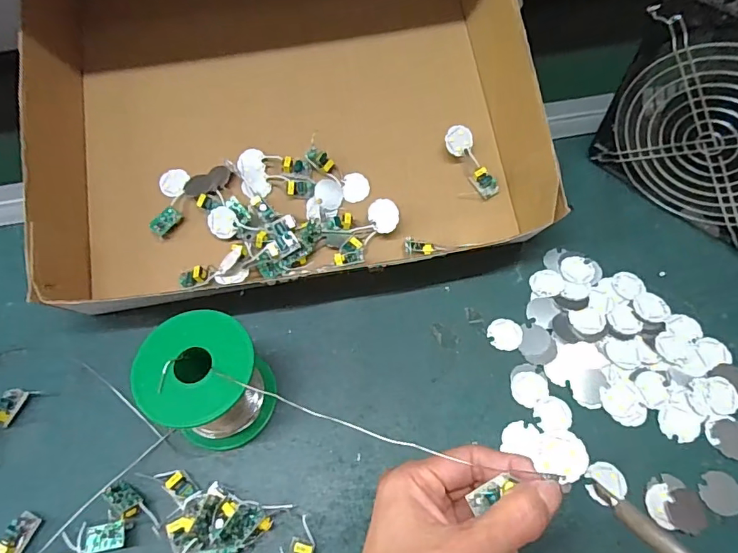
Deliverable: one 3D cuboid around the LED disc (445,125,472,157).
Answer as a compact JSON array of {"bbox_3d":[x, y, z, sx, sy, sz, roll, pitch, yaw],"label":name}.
[{"bbox_3d":[0.074,-0.112,0.388,0.022,0.004,0.023,-1,98,-9],"label":"LED disc"}]

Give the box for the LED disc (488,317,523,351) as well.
[{"bbox_3d":[0.099,0.042,0.345,0.024,0.004,0.025,-1,63,2],"label":"LED disc"}]

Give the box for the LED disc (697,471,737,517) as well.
[{"bbox_3d":[0.216,0.132,0.289,0.024,0.004,0.024,-1,63,2],"label":"LED disc"}]

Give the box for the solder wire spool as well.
[{"bbox_3d":[-0.100,0.067,0.301,0.066,0.073,0.068,-1,63,2],"label":"solder wire spool"}]

